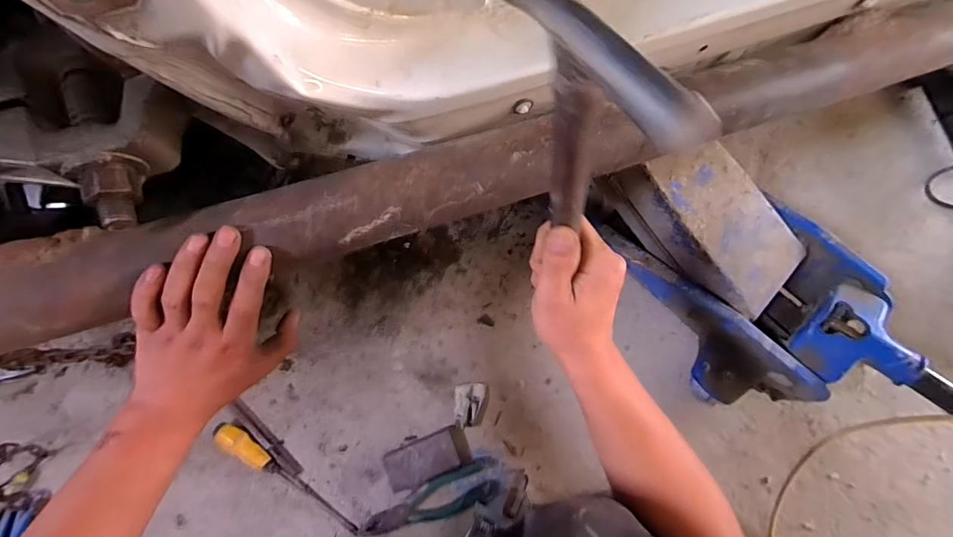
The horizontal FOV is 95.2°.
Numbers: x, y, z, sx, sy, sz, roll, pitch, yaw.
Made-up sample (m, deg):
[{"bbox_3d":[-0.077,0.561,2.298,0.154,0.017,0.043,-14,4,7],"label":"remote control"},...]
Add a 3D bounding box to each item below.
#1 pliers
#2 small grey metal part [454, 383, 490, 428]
[{"bbox_3d":[-0.069,0.339,0.641,0.208,0.026,0.058,-16,78,-3],"label":"pliers"},{"bbox_3d":[-0.007,0.212,0.676,0.052,0.018,0.065,2,78,1],"label":"small grey metal part"}]

